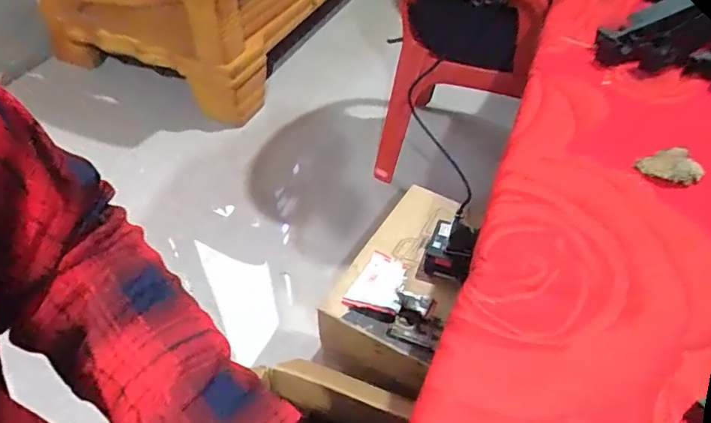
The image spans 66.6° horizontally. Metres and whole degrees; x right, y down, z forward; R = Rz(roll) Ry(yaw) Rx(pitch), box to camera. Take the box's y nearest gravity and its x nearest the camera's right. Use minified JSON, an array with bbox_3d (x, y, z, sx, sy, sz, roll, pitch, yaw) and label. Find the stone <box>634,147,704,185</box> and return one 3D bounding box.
[{"bbox_3d":[0.303,-0.043,0.528,0.052,0.017,0.046,-2,42,-3],"label":"stone"}]

